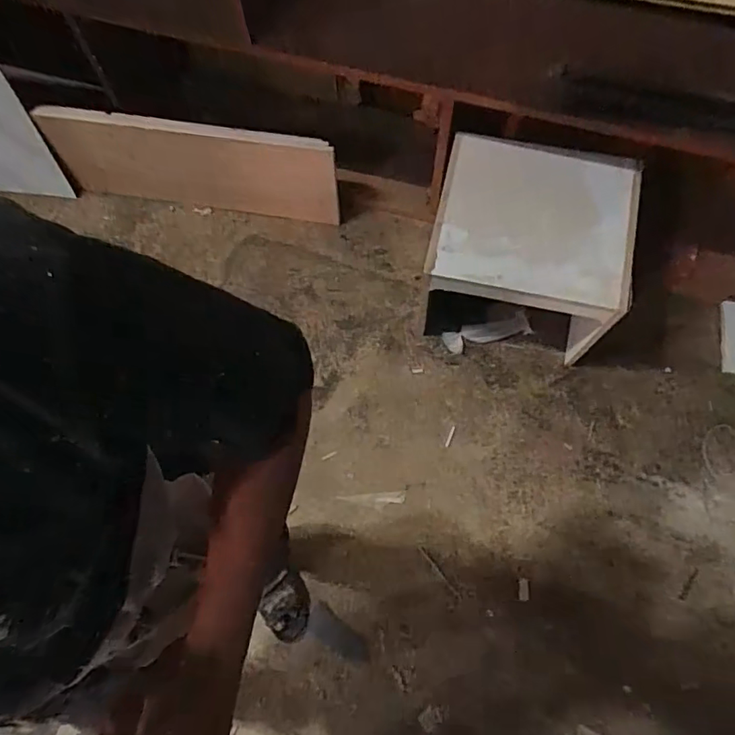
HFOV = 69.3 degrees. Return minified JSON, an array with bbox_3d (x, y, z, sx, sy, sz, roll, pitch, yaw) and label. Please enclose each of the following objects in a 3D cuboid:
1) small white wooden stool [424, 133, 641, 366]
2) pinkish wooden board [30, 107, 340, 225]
[{"bbox_3d":[0.369,-0.263,1.297,0.427,0.433,0.373,12,70,6],"label":"small white wooden stool"},{"bbox_3d":[-0.453,-0.534,1.407,0.738,0.234,0.037,6,49,-5],"label":"pinkish wooden board"}]

